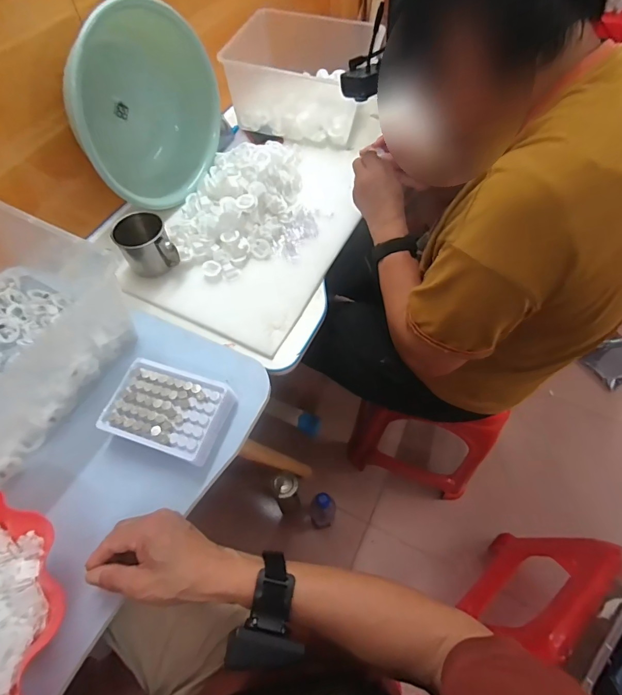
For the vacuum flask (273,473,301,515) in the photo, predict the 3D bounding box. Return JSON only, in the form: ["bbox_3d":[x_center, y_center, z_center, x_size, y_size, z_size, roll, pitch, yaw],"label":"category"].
[{"bbox_3d":[-0.063,0.383,1.056,0.066,0.197,0.060,-11,58,-7],"label":"vacuum flask"}]

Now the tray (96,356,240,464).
[{"bbox_3d":[-0.174,0.074,0.494,0.138,0.028,0.097,17,59,11],"label":"tray"}]

